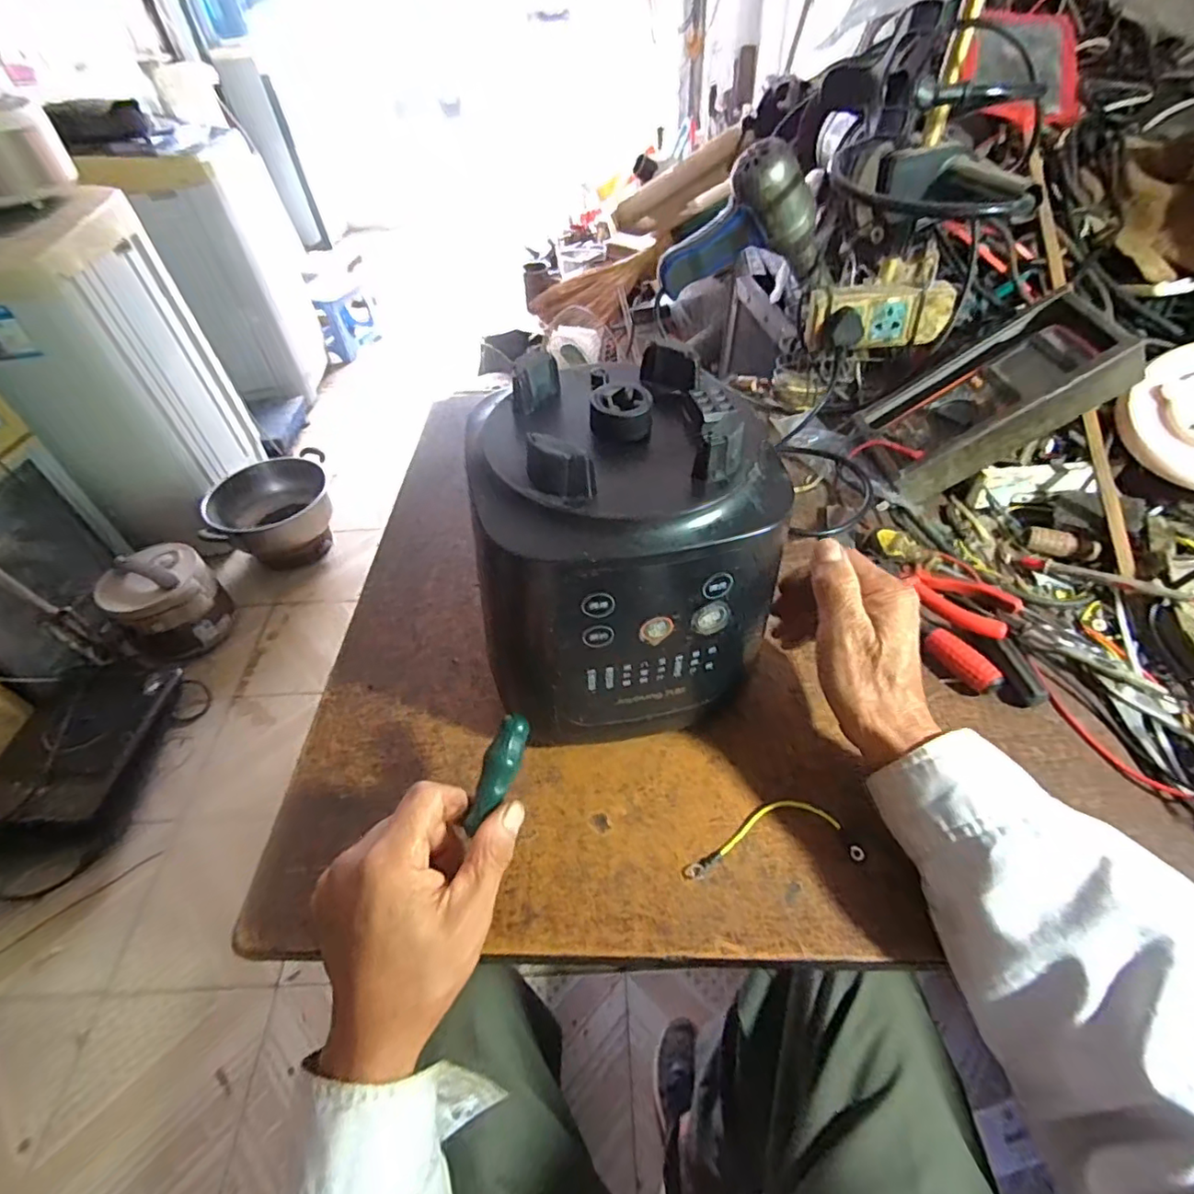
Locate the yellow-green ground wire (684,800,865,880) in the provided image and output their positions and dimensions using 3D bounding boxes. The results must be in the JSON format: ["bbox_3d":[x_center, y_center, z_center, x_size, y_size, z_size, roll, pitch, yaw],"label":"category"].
[{"bbox_3d":[0.108,0.151,0.375,0.109,0.006,0.040,-6,48,-2],"label":"yellow-green ground wire"}]

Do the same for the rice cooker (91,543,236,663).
[{"bbox_3d":[-1.020,0.033,1.448,0.205,0.236,0.230,29,56,27],"label":"rice cooker"}]

